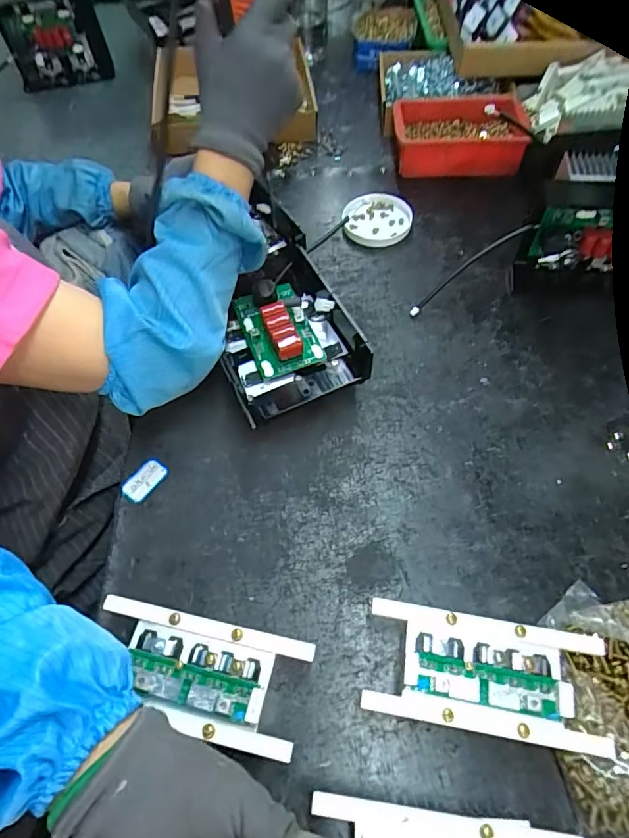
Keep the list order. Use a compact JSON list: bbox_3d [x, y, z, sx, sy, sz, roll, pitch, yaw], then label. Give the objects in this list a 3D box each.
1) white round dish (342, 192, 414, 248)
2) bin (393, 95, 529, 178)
[{"bbox_3d":[0.096,-0.305,0.755,0.098,0.012,0.106,-1,59,1],"label":"white round dish"},{"bbox_3d":[0.232,-0.468,0.818,0.214,0.057,0.168,6,59,5],"label":"bin"}]

